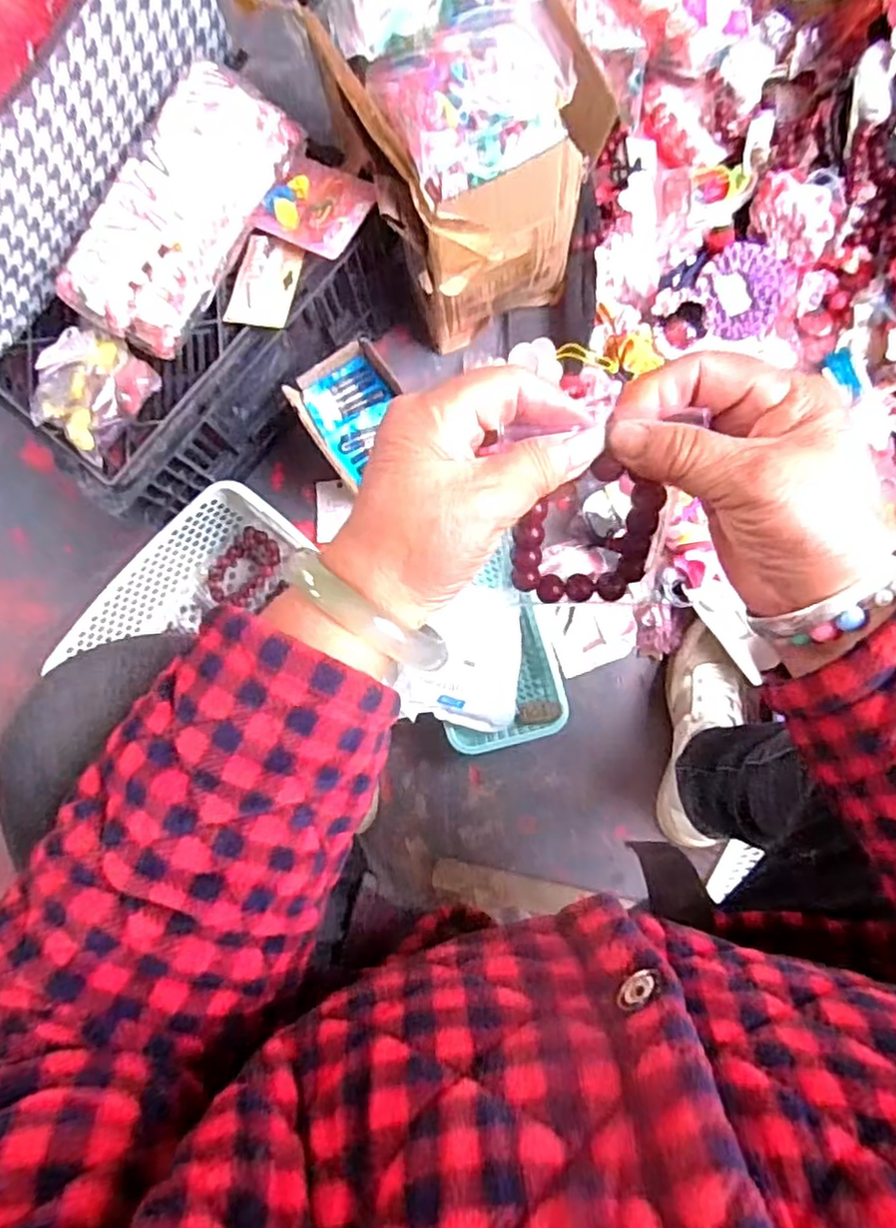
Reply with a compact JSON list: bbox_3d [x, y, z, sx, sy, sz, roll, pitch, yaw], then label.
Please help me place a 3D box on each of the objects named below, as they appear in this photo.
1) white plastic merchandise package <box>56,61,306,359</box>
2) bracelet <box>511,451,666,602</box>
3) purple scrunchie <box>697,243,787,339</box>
[{"bbox_3d":[-0.224,-0.337,0.570,0.095,0.061,0.234,29,88,5],"label":"white plastic merchandise package"},{"bbox_3d":[0.065,-0.032,0.308,0.065,0.079,0.008,25,44,-27],"label":"bracelet"},{"bbox_3d":[0.330,-0.362,0.763,0.091,0.030,0.091,0,86,3],"label":"purple scrunchie"}]

